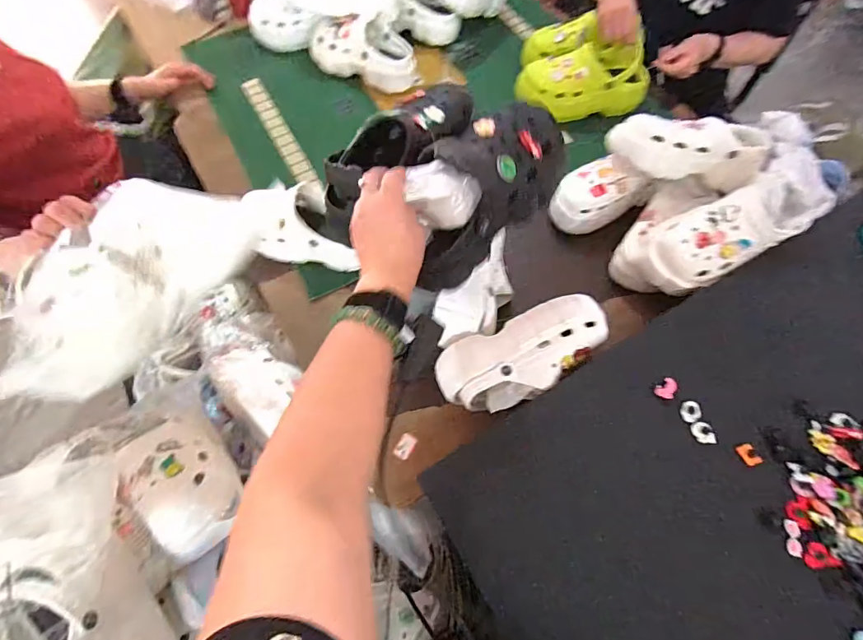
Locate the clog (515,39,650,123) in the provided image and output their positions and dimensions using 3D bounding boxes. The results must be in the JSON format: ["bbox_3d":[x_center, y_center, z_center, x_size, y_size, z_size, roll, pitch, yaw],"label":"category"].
[{"bbox_3d":[0.319,-0.494,0.971,0.269,0.113,0.087,5,62,5],"label":"clog"}]

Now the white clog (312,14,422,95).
[{"bbox_3d":[-0.150,-0.623,1.058,0.252,0.104,0.137,24,66,14],"label":"white clog"}]

